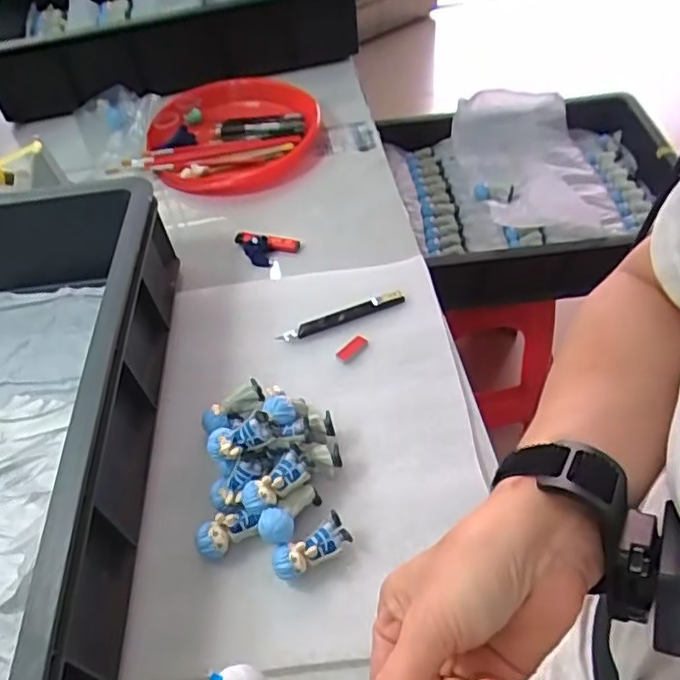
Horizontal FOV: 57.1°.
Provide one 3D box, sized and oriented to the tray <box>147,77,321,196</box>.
[{"bbox_3d":[-0.158,-0.298,0.908,0.241,0.067,0.241,-3,50,4],"label":"tray"}]

